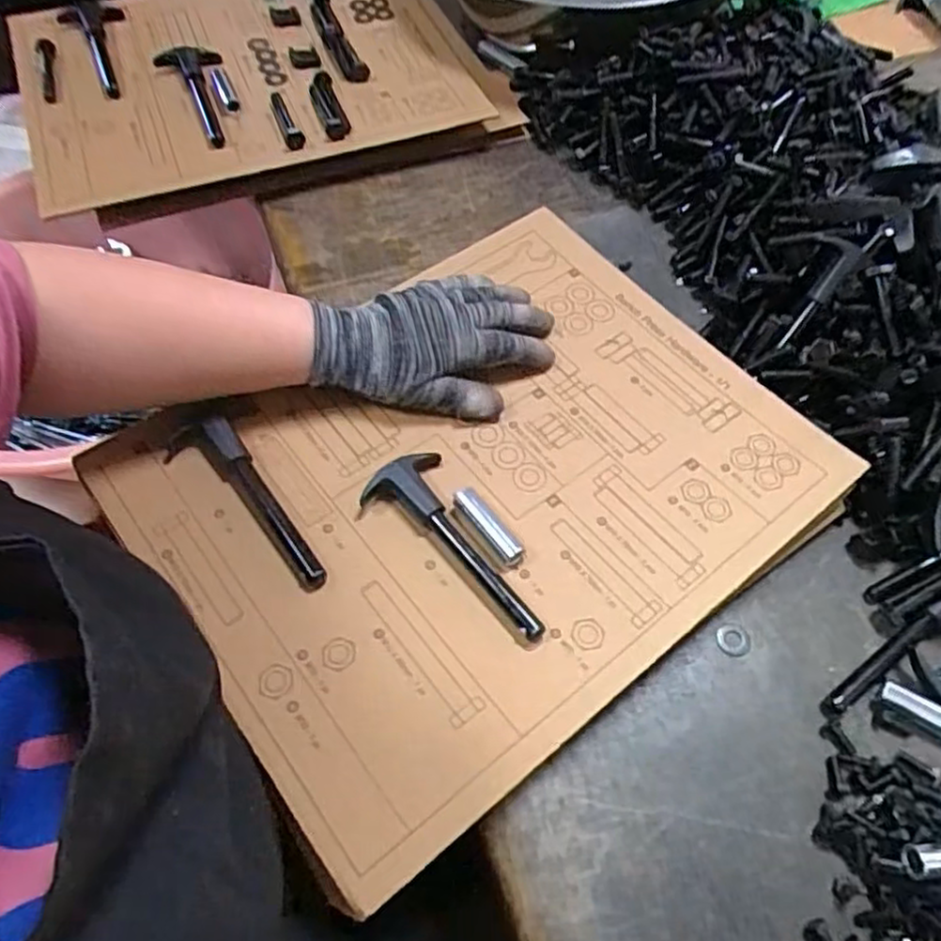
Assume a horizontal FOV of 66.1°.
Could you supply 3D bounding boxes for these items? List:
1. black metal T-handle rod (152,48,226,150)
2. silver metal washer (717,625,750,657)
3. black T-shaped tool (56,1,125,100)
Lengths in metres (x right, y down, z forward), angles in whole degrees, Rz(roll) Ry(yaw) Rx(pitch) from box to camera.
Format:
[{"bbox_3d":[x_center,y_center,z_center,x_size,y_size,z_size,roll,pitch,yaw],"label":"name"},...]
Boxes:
[{"bbox_3d":[-0.230,-0.320,0.611,0.052,0.017,0.131,-18,62,-12],"label":"black metal T-handle rod"},{"bbox_3d":[0.157,0.102,0.434,0.019,0.004,0.020,1,60,-2],"label":"silver metal washer"},{"bbox_3d":[-0.324,-0.376,0.639,0.052,0.022,0.134,-23,63,-14],"label":"black T-shaped tool"}]

